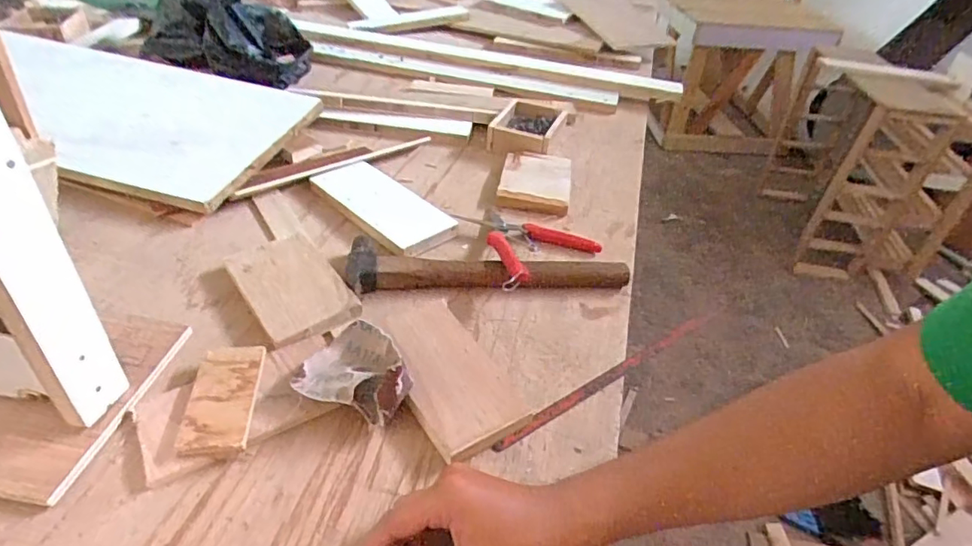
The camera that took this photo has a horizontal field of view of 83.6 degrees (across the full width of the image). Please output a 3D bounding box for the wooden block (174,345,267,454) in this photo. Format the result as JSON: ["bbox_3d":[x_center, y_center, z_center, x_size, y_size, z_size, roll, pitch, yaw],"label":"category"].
[{"bbox_3d":[-0.214,0.102,0.446,0.051,0.015,0.099,-2,40,-9],"label":"wooden block"}]

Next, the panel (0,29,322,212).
[{"bbox_3d":[-0.520,-0.224,0.763,0.496,0.033,0.273,14,51,6],"label":"panel"}]

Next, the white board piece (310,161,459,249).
[{"bbox_3d":[-0.131,-0.090,0.685,0.186,0.021,0.080,34,47,30],"label":"white board piece"}]

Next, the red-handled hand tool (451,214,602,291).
[{"bbox_3d":[0.055,-0.044,0.641,0.149,0.022,0.155,-15,44,-23],"label":"red-handled hand tool"}]

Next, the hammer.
[{"bbox_3d":[0.005,-0.011,0.605,0.304,0.031,0.075,-1,40,-7],"label":"hammer"}]

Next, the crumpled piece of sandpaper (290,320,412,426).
[{"bbox_3d":[-0.104,0.075,0.459,0.096,0.029,0.083,17,41,14],"label":"crumpled piece of sandpaper"}]

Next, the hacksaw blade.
[{"bbox_3d":[0.120,0.095,0.513,0.282,0.005,0.011,-23,47,-30],"label":"hacksaw blade"}]

